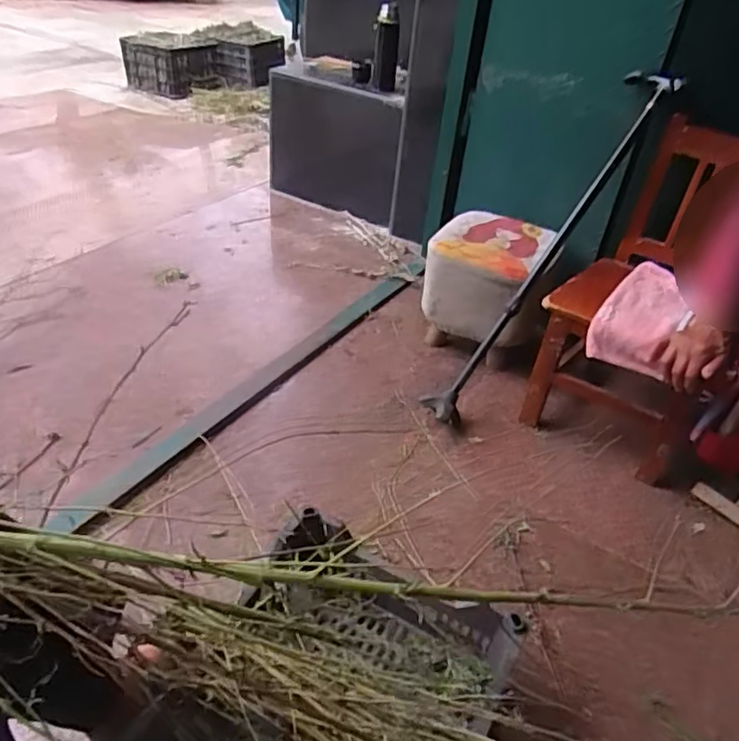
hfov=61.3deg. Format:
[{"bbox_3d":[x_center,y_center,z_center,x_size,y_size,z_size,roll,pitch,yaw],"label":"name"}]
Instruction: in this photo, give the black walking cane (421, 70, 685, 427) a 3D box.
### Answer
[{"bbox_3d":[0.314,-0.212,1.115,0.086,0.705,0.077,36,5,32],"label":"black walking cane"}]

